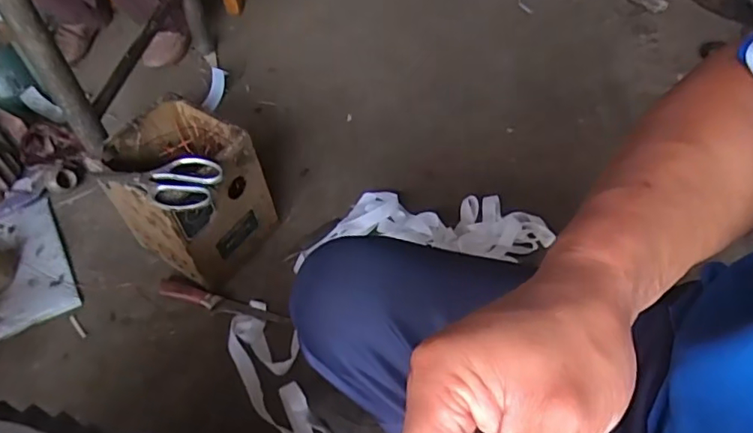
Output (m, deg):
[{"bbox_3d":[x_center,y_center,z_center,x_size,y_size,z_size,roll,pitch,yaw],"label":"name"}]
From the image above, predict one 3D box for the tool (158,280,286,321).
[{"bbox_3d":[-0.269,0.153,0.949,0.238,0.021,0.032,15,55,12],"label":"tool"}]

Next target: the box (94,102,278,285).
[{"bbox_3d":[-0.327,-0.036,0.955,0.227,0.242,0.189,25,57,19],"label":"box"}]

